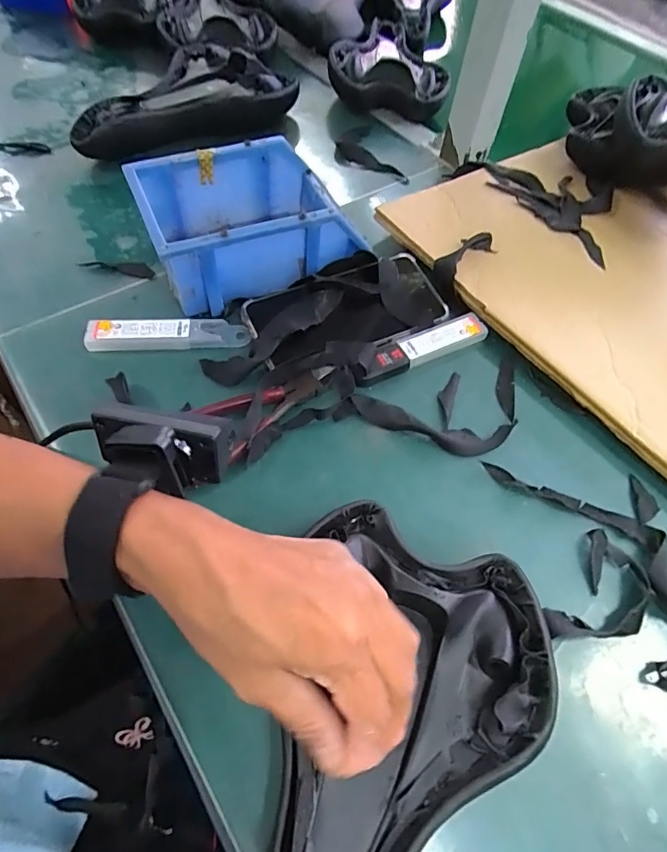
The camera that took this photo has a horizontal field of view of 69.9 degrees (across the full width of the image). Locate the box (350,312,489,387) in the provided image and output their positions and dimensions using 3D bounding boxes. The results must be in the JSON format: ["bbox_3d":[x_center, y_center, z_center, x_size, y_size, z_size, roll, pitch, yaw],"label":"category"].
[{"bbox_3d":[0.072,-0.066,0.398,0.127,0.015,0.028,-23,63,-15],"label":"box"}]

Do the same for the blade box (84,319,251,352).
[{"bbox_3d":[-0.134,-0.076,0.390,0.125,0.016,0.025,-4,60,-5],"label":"blade box"}]

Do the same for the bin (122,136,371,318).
[{"bbox_3d":[-0.072,-0.178,0.417,0.170,0.074,0.116,-21,63,-14],"label":"bin"}]

